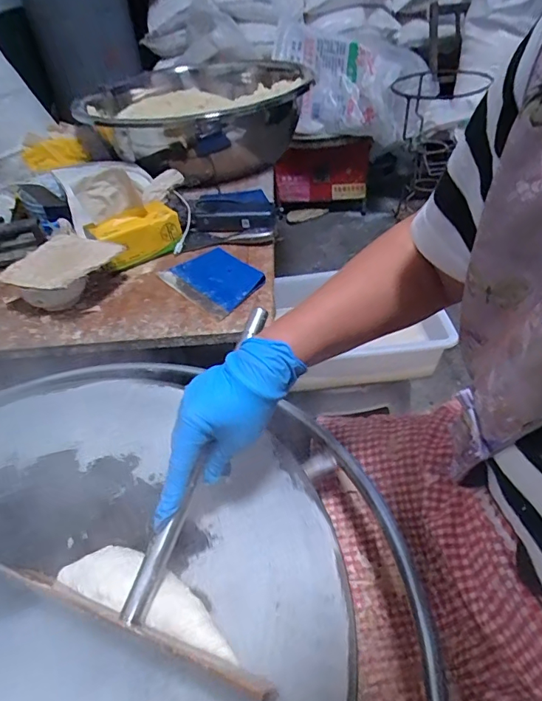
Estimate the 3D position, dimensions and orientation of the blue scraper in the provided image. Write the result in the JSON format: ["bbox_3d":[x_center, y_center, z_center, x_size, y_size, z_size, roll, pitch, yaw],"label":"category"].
[{"bbox_3d":[-0.100,-0.126,0.821,0.120,0.016,0.195,-32,47,-26],"label":"blue scraper"}]

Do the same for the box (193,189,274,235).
[{"bbox_3d":[-0.079,-0.297,0.983,0.160,0.028,0.188,-5,41,2],"label":"box"}]

